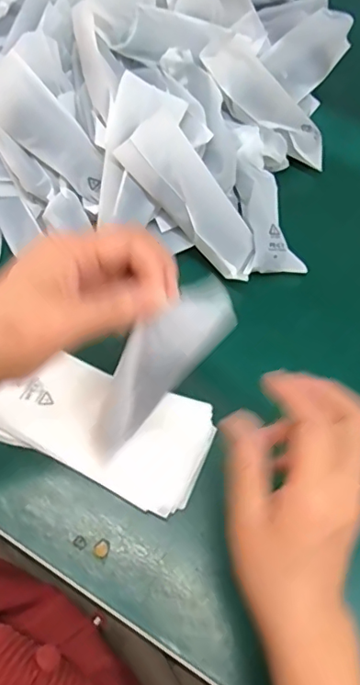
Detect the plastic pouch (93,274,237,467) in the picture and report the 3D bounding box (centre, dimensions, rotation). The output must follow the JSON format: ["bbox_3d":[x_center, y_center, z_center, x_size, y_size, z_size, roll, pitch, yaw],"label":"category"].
[{"bbox_3d":[-0.021,0.020,0.330,0.053,0.143,0.012,17,32,-36],"label":"plastic pouch"}]

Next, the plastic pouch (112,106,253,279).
[{"bbox_3d":[0.013,-0.118,0.436,0.142,0.039,0.041,49,68,-20],"label":"plastic pouch"}]

